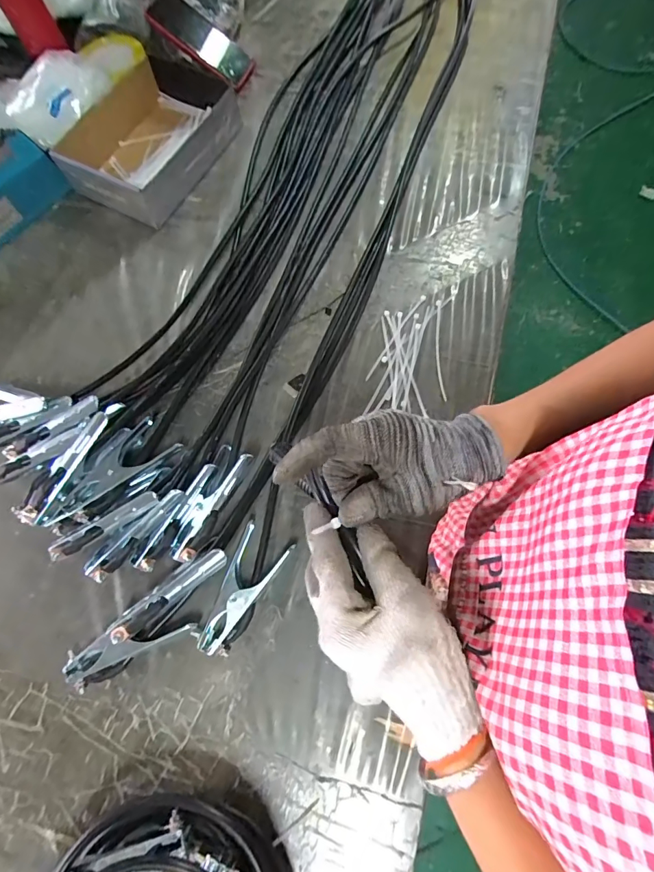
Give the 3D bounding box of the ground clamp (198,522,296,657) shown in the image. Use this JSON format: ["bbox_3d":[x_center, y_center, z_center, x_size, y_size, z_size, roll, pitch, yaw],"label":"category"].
[{"bbox_3d":[-0.095,0.165,0.454,0.055,0.023,0.130,30,75,12],"label":"ground clamp"}]

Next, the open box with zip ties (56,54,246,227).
[{"bbox_3d":[-0.278,-0.471,0.656,0.187,0.069,0.249,22,73,10],"label":"open box with zip ties"}]

